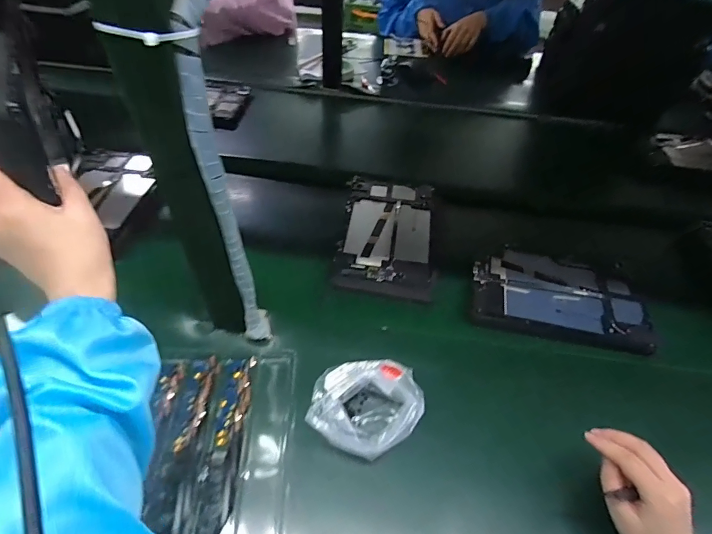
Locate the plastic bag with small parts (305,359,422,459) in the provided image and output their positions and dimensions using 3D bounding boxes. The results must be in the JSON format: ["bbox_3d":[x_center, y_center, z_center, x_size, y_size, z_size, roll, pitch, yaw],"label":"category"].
[{"bbox_3d":[0.012,0.157,0.456,0.122,0.052,0.102,10,49,5],"label":"plastic bag with small parts"}]

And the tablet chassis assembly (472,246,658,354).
[{"bbox_3d":[0.292,0.044,0.588,0.235,0.028,0.143,14,50,8],"label":"tablet chassis assembly"}]

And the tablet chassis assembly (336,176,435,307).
[{"bbox_3d":[0.052,-0.061,0.673,0.148,0.022,0.259,7,49,2],"label":"tablet chassis assembly"}]

